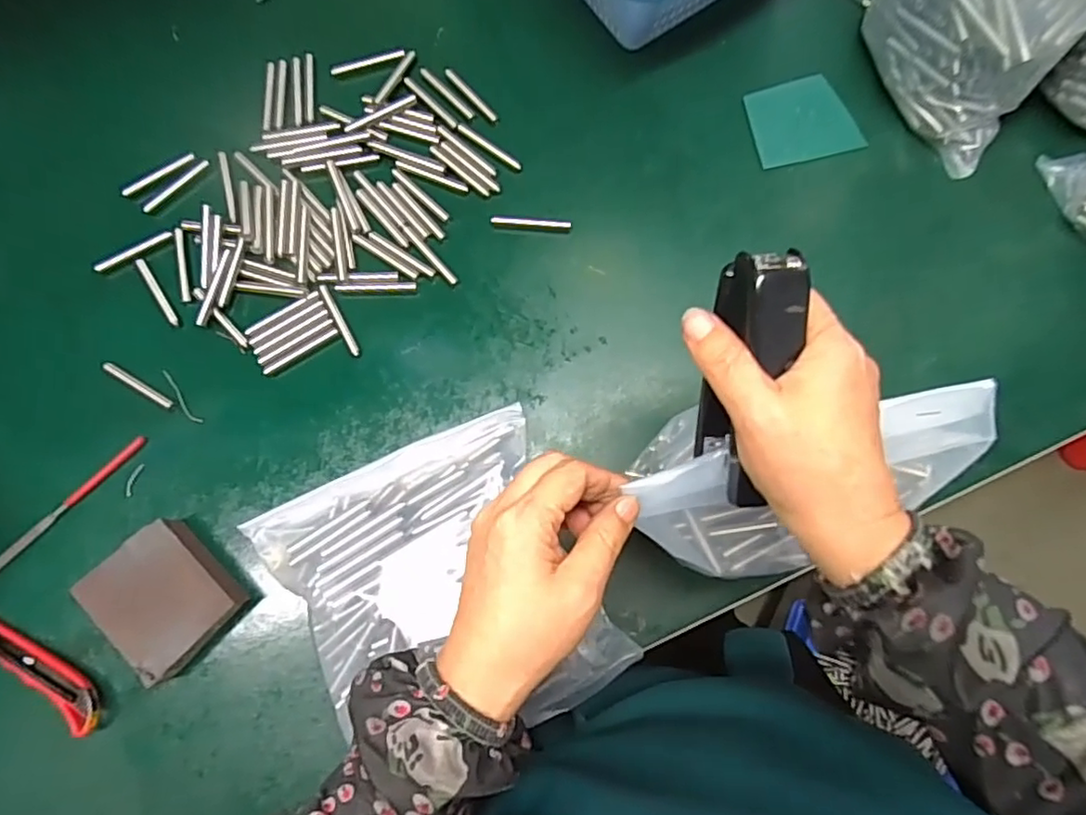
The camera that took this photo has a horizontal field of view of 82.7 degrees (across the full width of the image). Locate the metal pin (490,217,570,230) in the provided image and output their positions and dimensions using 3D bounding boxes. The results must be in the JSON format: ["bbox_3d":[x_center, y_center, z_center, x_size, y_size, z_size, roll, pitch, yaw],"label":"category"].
[{"bbox_3d":[-0.008,-0.137,0.458,0.058,0.005,0.007,3,81,0],"label":"metal pin"}]

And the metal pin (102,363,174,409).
[{"bbox_3d":[-0.285,-0.016,0.434,0.058,0.004,0.007,30,82,4],"label":"metal pin"}]

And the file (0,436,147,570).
[{"bbox_3d":[-0.331,0.073,0.417,0.149,0.006,0.010,-44,84,-7],"label":"file"}]

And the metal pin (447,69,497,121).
[{"bbox_3d":[-0.055,-0.241,0.477,0.007,0.004,0.058,-41,84,-7],"label":"metal pin"}]

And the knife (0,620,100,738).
[{"bbox_3d":[-0.339,0.157,0.394,0.143,0.016,0.022,33,82,4],"label":"knife"}]

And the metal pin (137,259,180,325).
[{"bbox_3d":[-0.279,-0.084,0.448,0.006,0.004,0.060,-32,83,-5],"label":"metal pin"}]

